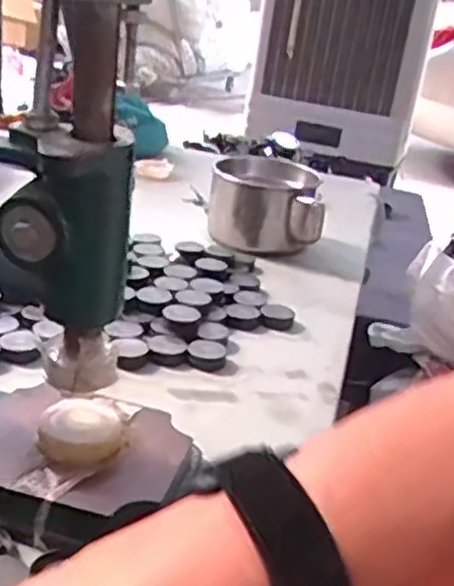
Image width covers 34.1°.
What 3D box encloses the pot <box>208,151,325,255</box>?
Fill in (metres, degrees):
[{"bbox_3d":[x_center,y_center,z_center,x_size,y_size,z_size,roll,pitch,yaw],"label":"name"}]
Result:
[{"bbox_3d":[0.046,-0.107,0.907,0.132,0.095,0.121,8,23,-2],"label":"pot"}]

